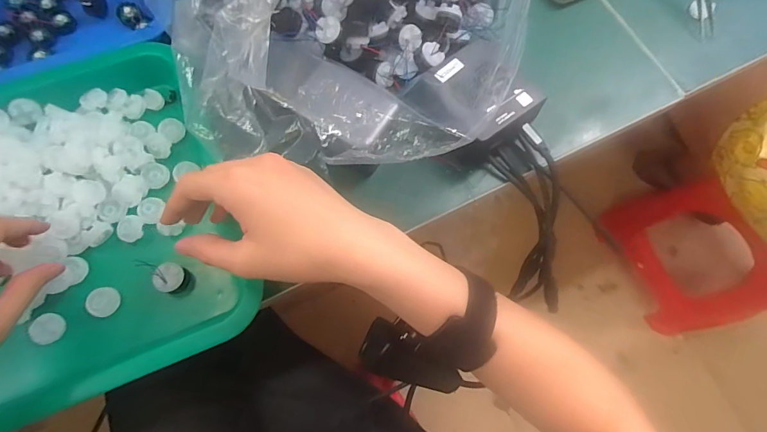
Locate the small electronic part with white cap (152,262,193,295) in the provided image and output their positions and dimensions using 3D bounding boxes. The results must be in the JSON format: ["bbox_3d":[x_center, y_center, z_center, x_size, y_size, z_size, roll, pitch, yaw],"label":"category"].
[{"bbox_3d":[-0.156,0.046,0.307,0.022,0.014,0.021,1,72,-2],"label":"small electronic part with white cap"}]

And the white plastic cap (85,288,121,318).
[{"bbox_3d":[-0.205,0.063,0.305,0.021,0.004,0.021,1,87,-20],"label":"white plastic cap"}]

